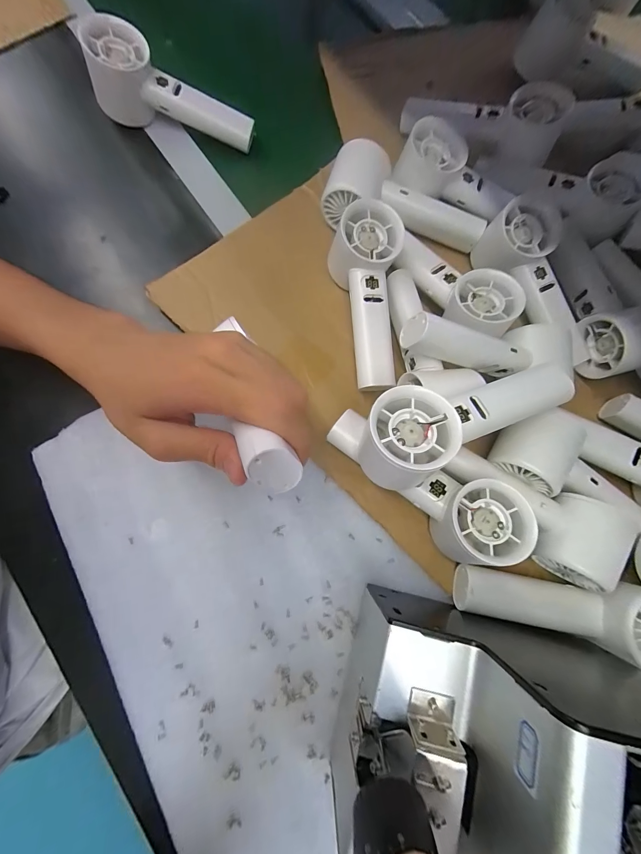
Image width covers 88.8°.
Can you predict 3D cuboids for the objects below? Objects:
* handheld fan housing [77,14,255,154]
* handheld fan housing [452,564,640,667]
[{"bbox_3d":[-0.151,-0.340,0.342,0.156,0.058,0.047,12,78,-18],"label":"handheld fan housing"},{"bbox_3d":[0.184,0.131,0.243,0.159,0.038,0.052,16,78,0],"label":"handheld fan housing"}]

